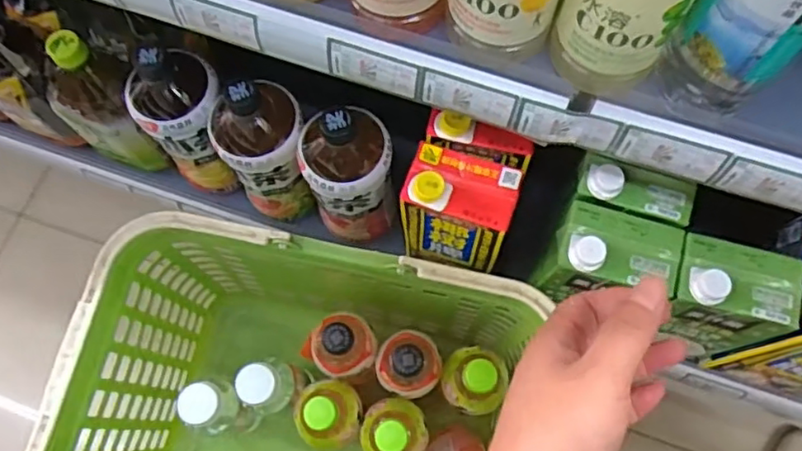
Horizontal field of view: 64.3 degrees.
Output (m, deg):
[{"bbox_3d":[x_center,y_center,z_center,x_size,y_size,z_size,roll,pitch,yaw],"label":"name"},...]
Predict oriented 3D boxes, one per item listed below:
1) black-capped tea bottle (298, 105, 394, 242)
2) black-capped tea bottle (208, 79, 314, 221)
[{"bbox_3d":[-0.049,-0.048,0.600,0.085,0.183,0.076,-10,73,-2],"label":"black-capped tea bottle"},{"bbox_3d":[-0.127,-0.071,0.607,0.078,0.191,0.067,-16,73,-4],"label":"black-capped tea bottle"}]

